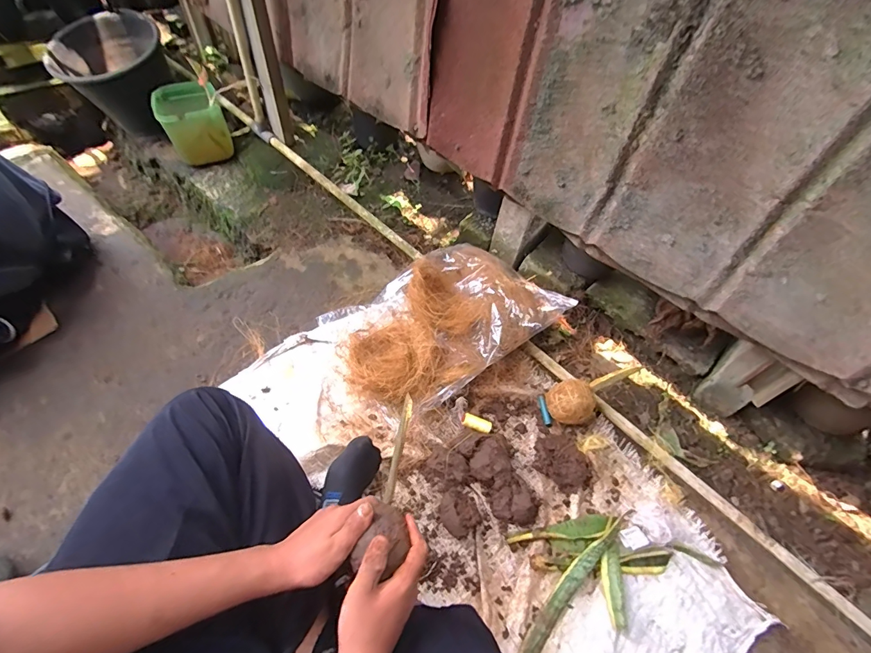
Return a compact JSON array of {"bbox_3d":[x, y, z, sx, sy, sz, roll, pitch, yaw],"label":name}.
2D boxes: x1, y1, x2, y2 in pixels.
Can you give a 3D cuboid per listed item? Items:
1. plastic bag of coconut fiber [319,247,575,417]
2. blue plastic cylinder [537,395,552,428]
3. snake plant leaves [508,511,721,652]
[{"bbox_3d":[0.031,-0.038,0.841,0.475,0.105,0.290,-29,62,-21],"label":"plastic bag of coconut fiber"},{"bbox_3d":[0.214,0.165,0.806,0.015,0.015,0.062,-9,56,-10],"label":"blue plastic cylinder"},{"bbox_3d":[0.274,0.381,0.659,0.348,0.031,0.154,-13,57,-12],"label":"snake plant leaves"}]

